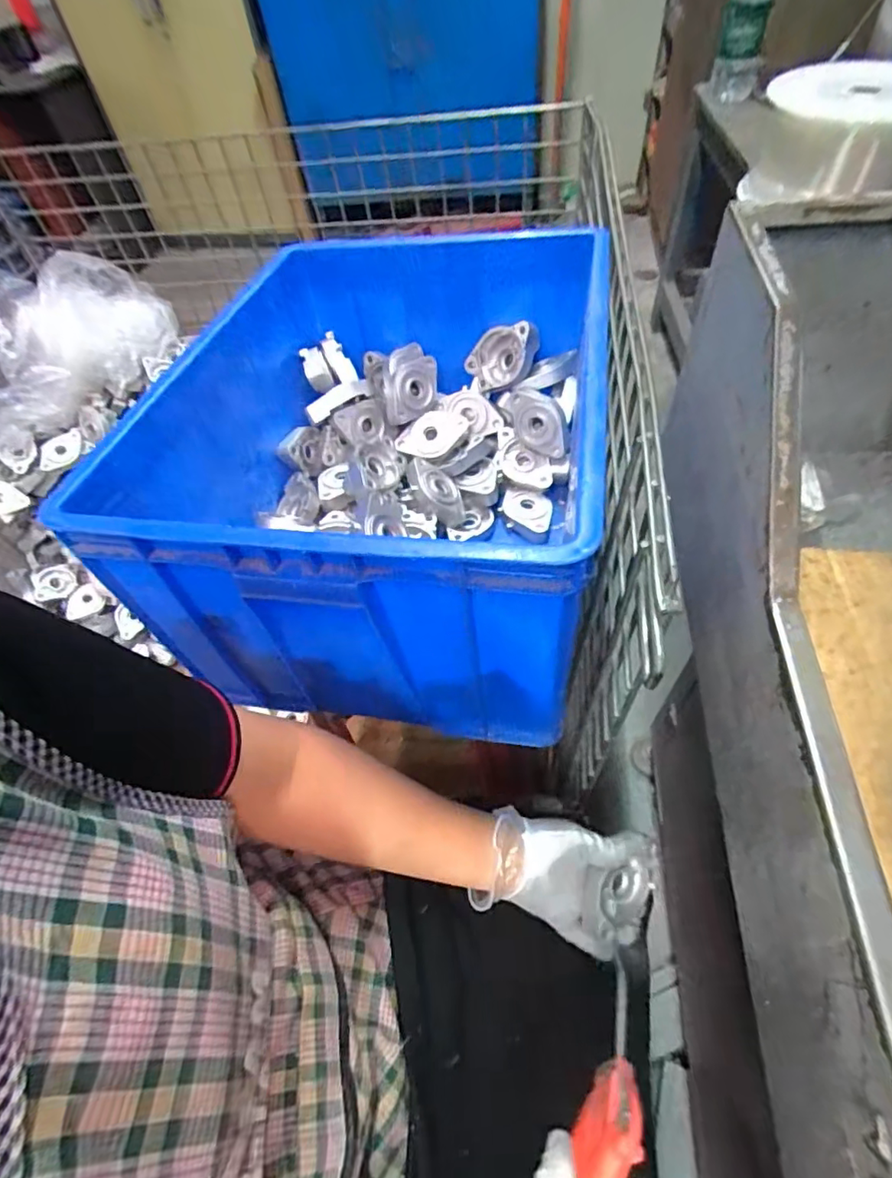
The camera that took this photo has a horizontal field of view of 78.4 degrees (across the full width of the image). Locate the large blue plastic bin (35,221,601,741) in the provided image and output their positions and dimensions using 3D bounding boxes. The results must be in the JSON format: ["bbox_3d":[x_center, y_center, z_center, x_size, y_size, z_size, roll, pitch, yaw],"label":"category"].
[{"bbox_3d":[-0.052,-0.190,0.628,0.405,0.275,0.580,6,55,10],"label":"large blue plastic bin"}]

